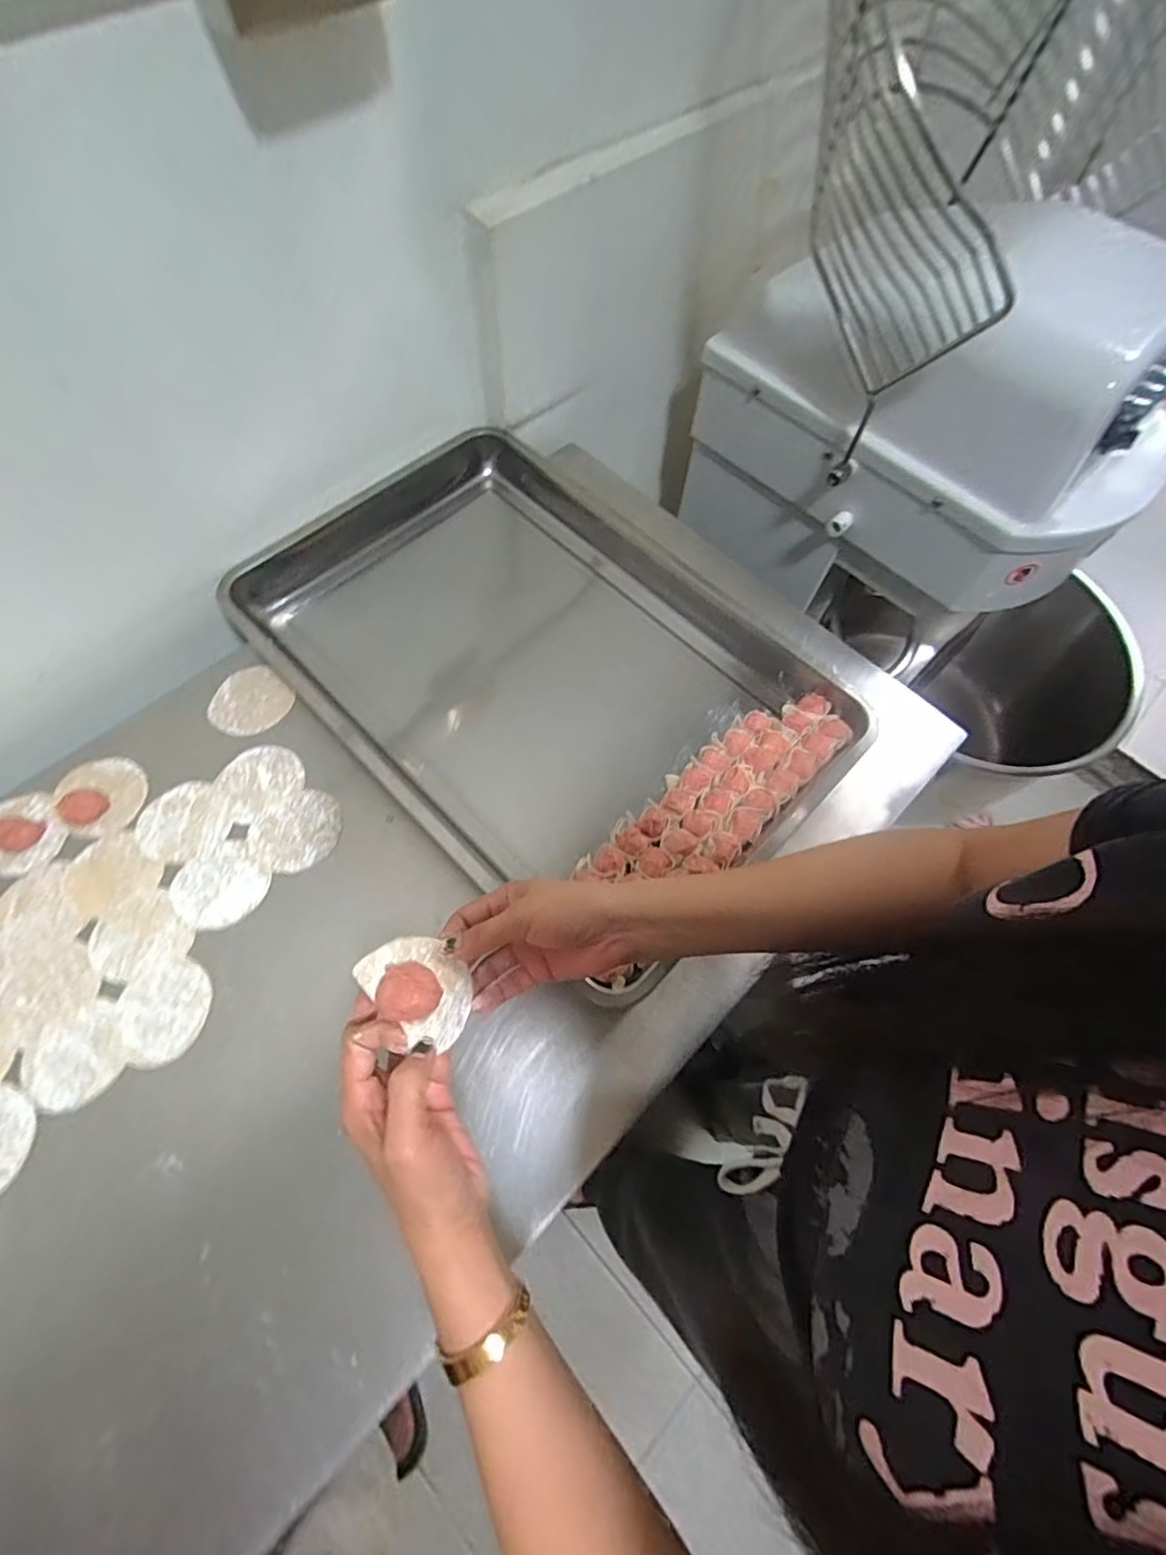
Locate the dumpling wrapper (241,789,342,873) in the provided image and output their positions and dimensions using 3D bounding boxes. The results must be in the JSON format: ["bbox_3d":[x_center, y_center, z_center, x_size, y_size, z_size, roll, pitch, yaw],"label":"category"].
[{"bbox_3d":[-0.272,0.050,0.562,0.086,0.004,0.074,-23,69,-13],"label":"dumpling wrapper"}]

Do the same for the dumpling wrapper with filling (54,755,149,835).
[{"bbox_3d":[-0.458,0.011,0.565,0.073,0.021,0.086,-29,71,-15],"label":"dumpling wrapper with filling"}]

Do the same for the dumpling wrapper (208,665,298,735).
[{"bbox_3d":[-0.345,-0.079,0.617,0.076,0.004,0.076,1,66,-3],"label":"dumpling wrapper"}]

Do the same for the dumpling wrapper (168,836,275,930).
[{"bbox_3d":[-0.327,0.098,0.535,0.075,0.004,0.072,1,66,-3],"label":"dumpling wrapper"}]

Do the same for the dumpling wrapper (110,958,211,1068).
[{"bbox_3d":[-0.347,0.191,0.491,0.071,0.004,0.081,11,66,1],"label":"dumpling wrapper"}]

